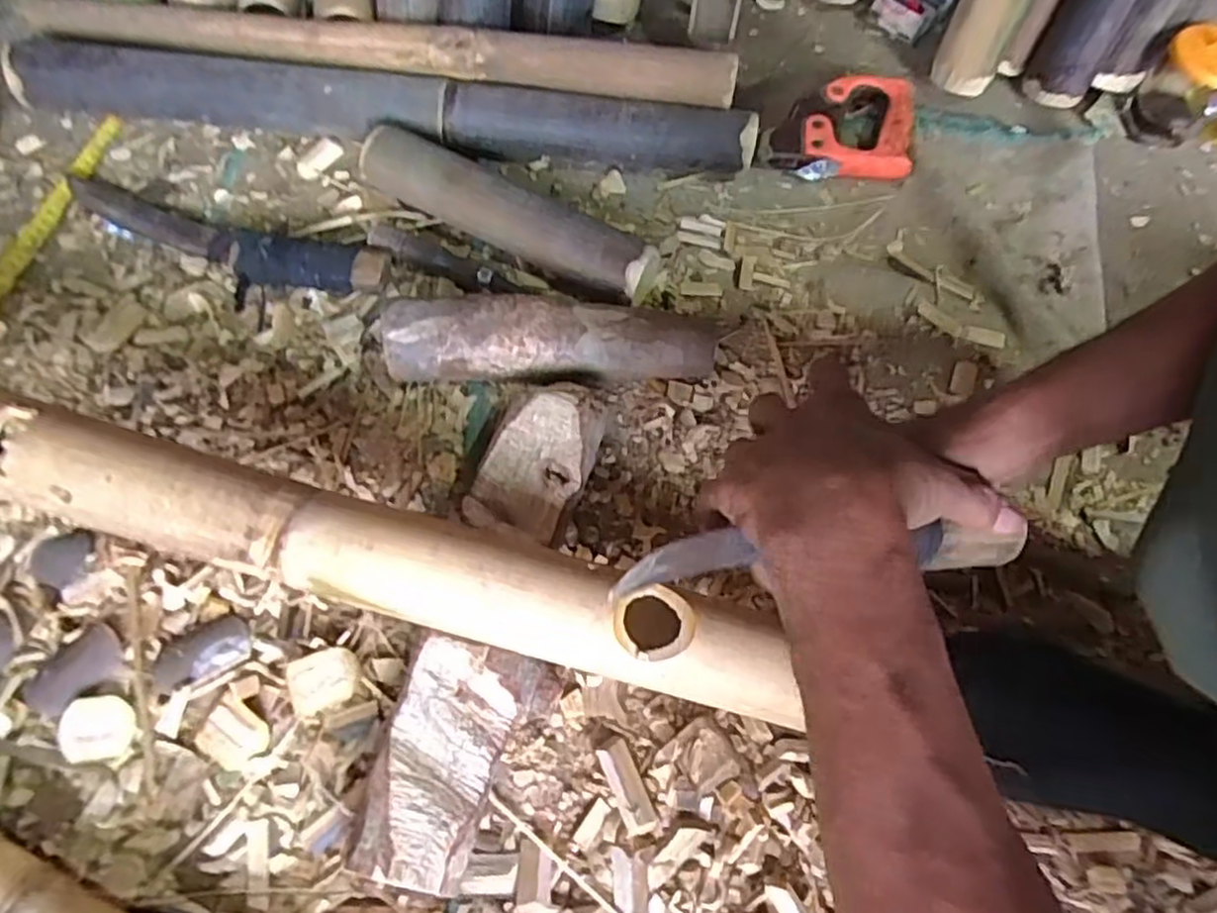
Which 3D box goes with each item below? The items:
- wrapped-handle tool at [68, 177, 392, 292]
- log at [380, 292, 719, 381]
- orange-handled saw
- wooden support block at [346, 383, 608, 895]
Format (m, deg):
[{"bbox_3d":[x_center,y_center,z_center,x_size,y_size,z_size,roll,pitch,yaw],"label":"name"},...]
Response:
[{"bbox_3d":[-0.323,-0.182,0.596,0.287,0.029,0.053,16,65,2],"label":"wrapped-handle tool"},{"bbox_3d":[-0.040,-0.089,0.550,0.248,0.069,0.060,-1,66,-6],"label":"log"},{"bbox_3d":[0.324,-0.337,0.716,0.360,0.039,0.116,-12,67,-11],"label":"orange-handled saw"},{"bbox_3d":[-0.071,0.100,0.470,0.088,0.052,0.329,13,65,0],"label":"wooden support block"}]

